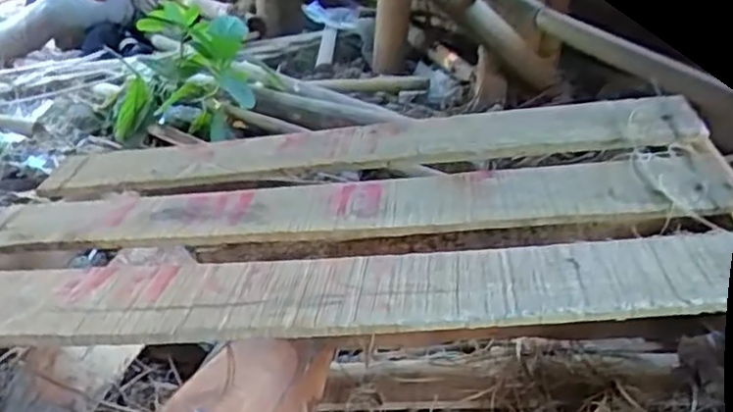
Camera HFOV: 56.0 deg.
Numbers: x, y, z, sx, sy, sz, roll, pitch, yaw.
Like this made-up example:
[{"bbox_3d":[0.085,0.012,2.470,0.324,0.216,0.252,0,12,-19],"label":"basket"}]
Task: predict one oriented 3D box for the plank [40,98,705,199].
[{"bbox_3d":[-0.005,-0.056,0.639,0.578,0.015,0.088,-4,35,8],"label":"plank"}]

